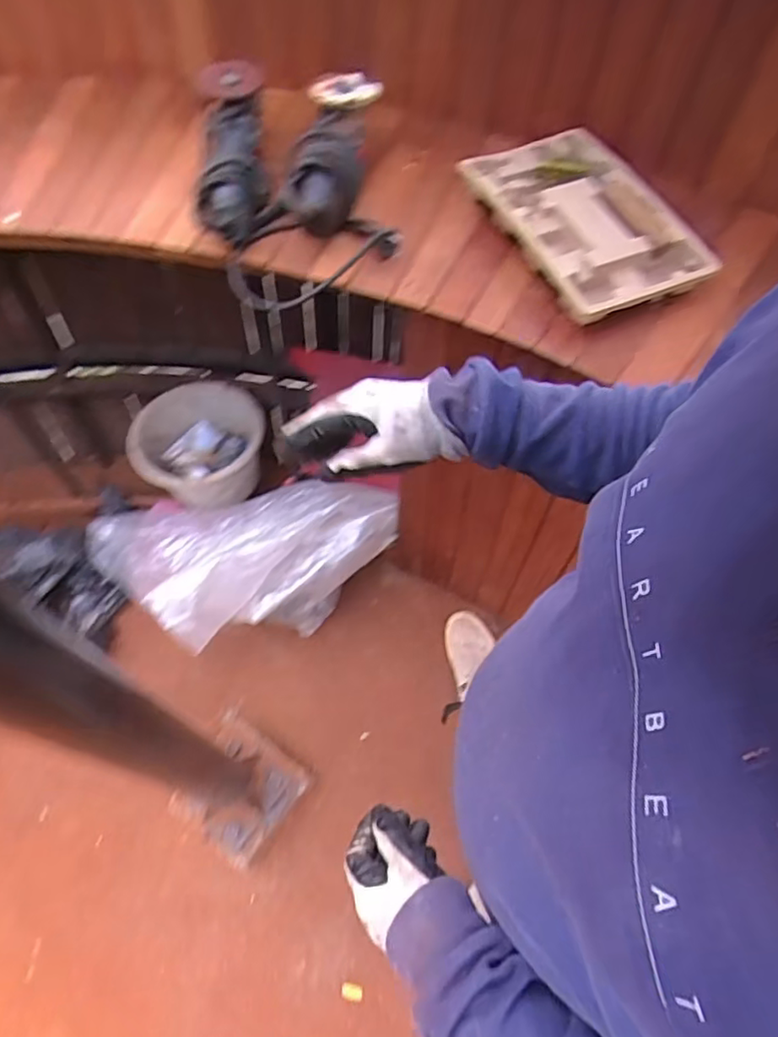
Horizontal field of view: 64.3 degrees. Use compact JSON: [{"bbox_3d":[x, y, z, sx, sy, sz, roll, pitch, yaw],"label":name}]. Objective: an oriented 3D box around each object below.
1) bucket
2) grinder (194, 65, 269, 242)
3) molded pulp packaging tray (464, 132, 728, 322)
[{"bbox_3d":[-0.420,-0.149,1.395,0.285,0.215,0.226,-17,62,-10],"label":"bucket"},{"bbox_3d":[-0.207,-0.495,0.810,0.083,0.097,0.282,-5,61,-3],"label":"grinder"},{"bbox_3d":[0.243,-0.385,0.784,0.182,0.032,0.307,-27,68,-6],"label":"molded pulp packaging tray"}]

